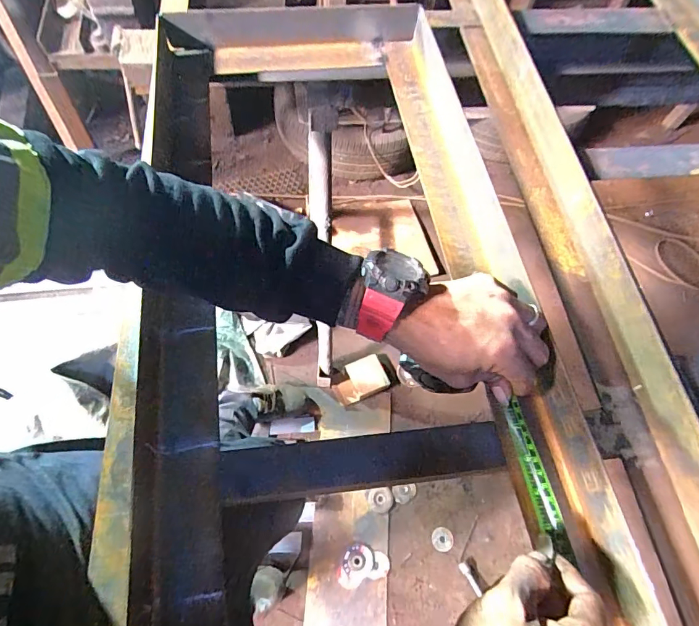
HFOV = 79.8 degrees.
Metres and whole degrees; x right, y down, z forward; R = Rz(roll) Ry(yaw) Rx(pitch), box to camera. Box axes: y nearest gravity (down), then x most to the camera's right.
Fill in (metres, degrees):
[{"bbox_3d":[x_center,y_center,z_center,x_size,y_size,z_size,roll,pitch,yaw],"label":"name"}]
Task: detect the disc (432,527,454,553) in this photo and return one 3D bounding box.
[{"bbox_3d":[0.265,0.647,1.194,0.060,0.006,0.060,-5,56,8],"label":"disc"}]

